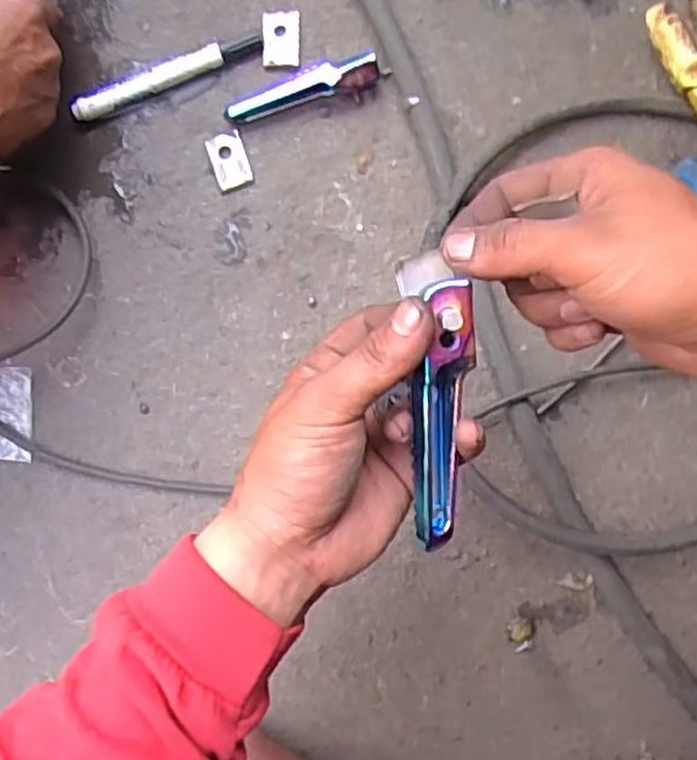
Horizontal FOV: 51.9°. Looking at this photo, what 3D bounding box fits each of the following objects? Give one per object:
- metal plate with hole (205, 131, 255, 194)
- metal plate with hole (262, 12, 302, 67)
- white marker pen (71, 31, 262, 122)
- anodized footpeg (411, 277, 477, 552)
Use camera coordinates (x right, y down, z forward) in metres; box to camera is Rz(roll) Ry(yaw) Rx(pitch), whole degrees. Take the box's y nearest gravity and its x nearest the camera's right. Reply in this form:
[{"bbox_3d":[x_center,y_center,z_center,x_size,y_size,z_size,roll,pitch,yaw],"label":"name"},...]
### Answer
[{"bbox_3d":[-0.084,-0.154,0.503,0.024,0.004,0.042,-18,92,5],"label":"metal plate with hole"},{"bbox_3d":[-0.047,-0.237,0.497,0.026,0.004,0.037,0,93,4],"label":"metal plate with hole"},{"bbox_3d":[-0.125,-0.209,0.495,0.136,0.017,0.016,-21,91,5],"label":"white marker pen"},{"bbox_3d":[0.036,0.015,0.283,0.022,0.023,0.106,3,106,4],"label":"anodized footpeg"}]

